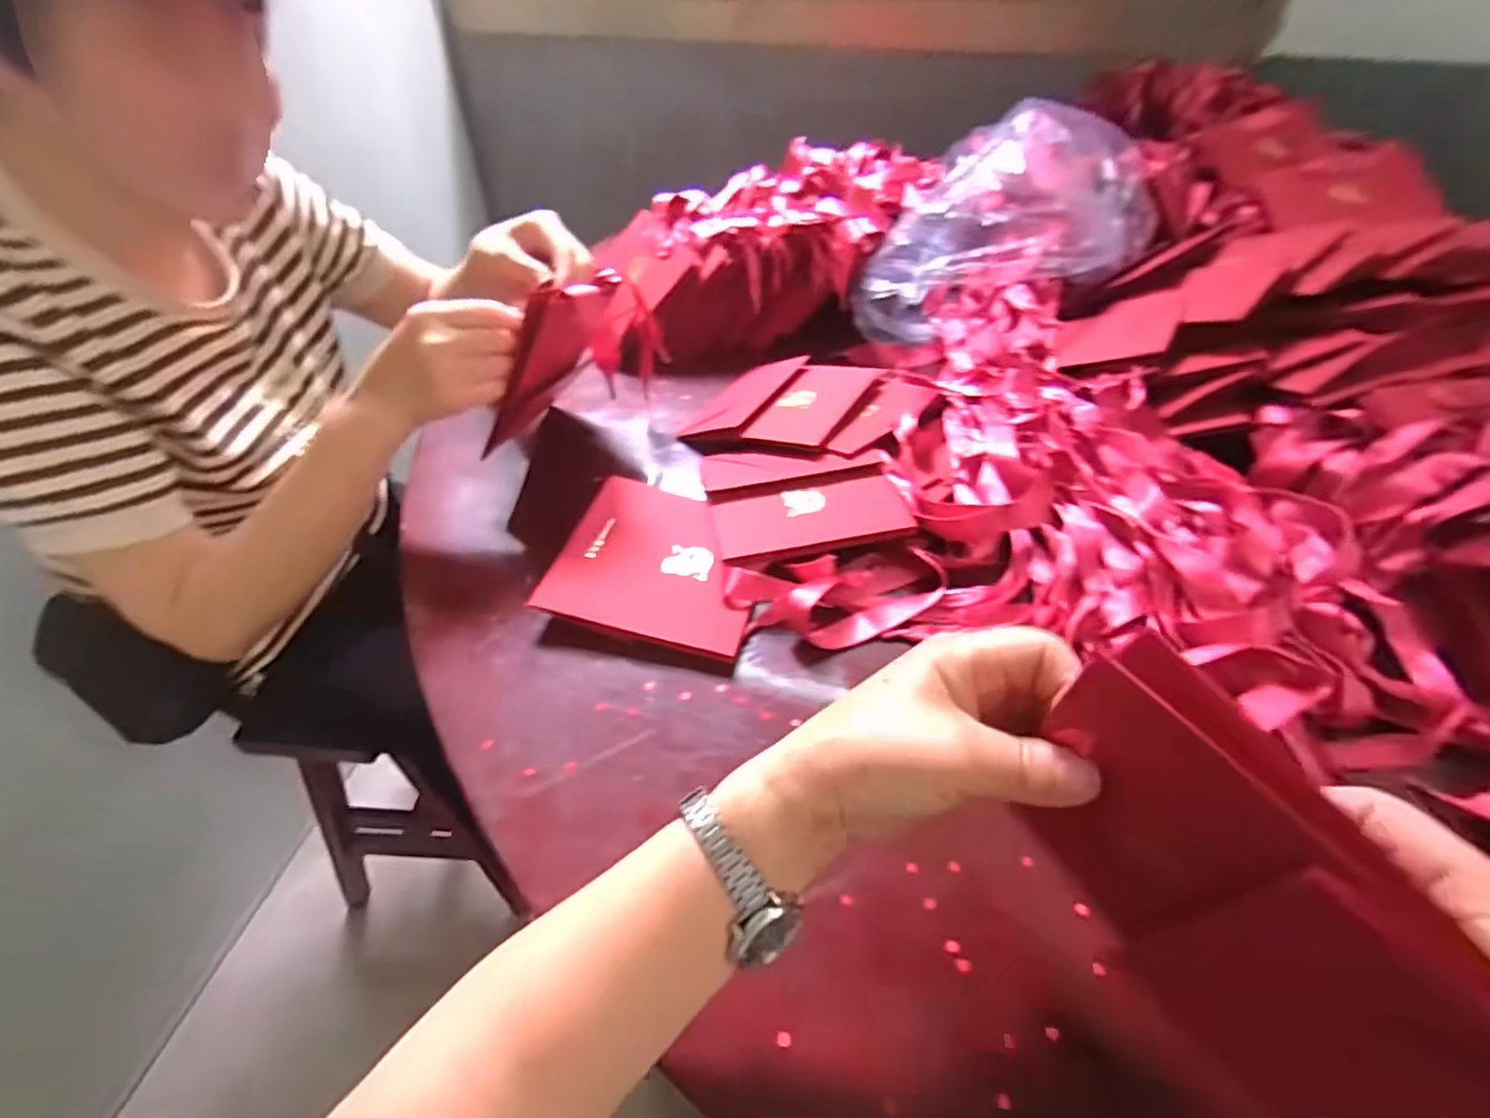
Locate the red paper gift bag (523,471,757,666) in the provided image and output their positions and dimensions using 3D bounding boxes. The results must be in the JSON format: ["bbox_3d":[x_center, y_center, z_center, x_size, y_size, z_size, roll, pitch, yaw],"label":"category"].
[{"bbox_3d":[-0.058,0.001,0.483,0.139,0.020,0.137,11,47,11],"label":"red paper gift bag"}]

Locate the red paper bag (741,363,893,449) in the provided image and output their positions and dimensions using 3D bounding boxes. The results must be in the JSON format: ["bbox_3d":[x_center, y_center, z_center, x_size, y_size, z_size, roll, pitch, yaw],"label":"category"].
[{"bbox_3d":[0.066,-0.138,0.593,0.073,0.011,0.138,18,51,27],"label":"red paper bag"}]

